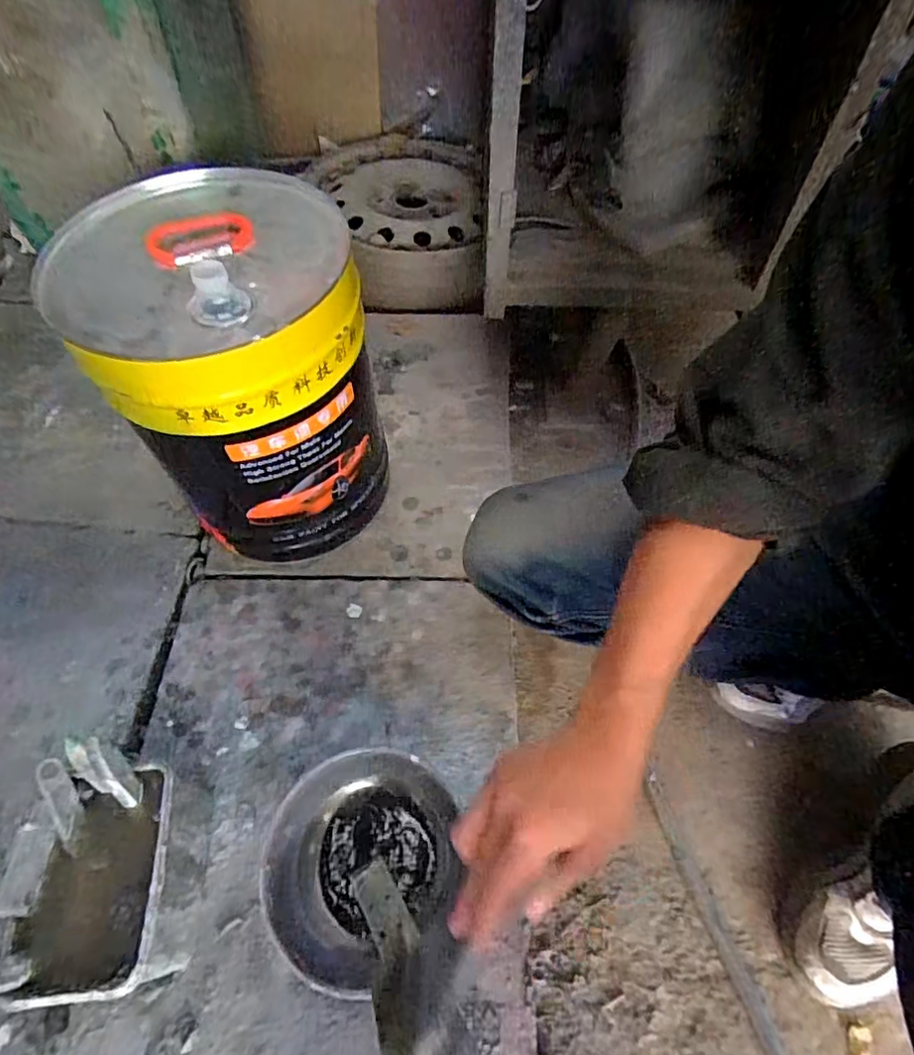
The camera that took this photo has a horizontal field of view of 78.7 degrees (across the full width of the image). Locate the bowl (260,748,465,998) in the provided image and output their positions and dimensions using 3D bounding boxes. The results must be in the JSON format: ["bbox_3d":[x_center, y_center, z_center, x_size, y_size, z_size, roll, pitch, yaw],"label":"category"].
[{"bbox_3d":[-0.081,0.294,0.496,0.157,0.070,0.177,0,58,-1],"label":"bowl"}]

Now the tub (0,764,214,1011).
[{"bbox_3d":[-0.277,0.298,0.482,0.103,0.126,0.156,-3,58,-2],"label":"tub"}]

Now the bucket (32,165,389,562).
[{"bbox_3d":[-0.219,-0.165,0.615,0.236,0.311,0.260,-18,58,-13],"label":"bucket"}]

